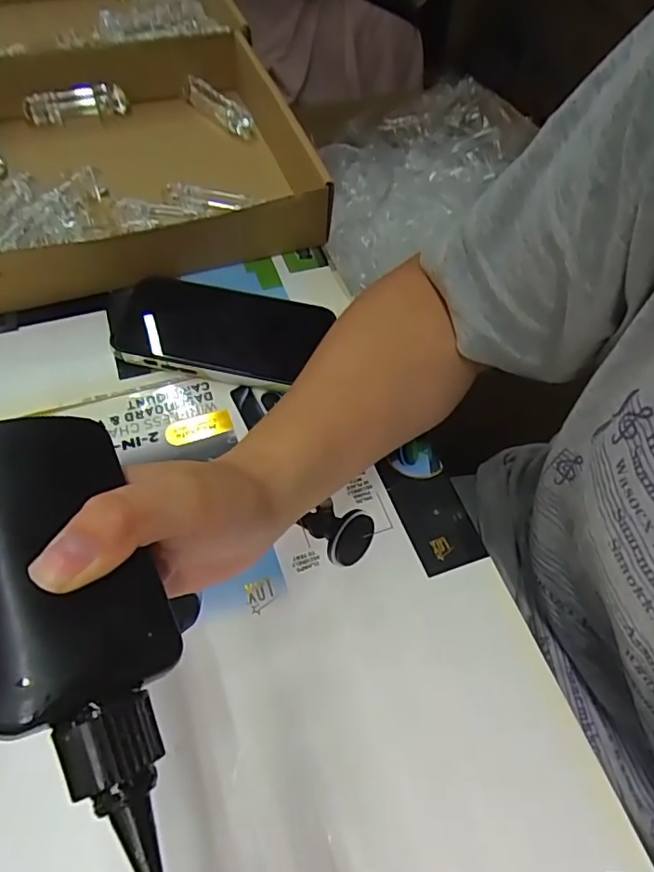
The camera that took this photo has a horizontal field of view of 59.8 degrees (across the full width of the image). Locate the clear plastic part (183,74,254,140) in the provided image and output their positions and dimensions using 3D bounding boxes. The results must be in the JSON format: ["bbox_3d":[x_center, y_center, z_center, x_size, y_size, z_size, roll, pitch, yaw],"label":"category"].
[{"bbox_3d":[-0.114,-0.334,0.574,0.106,0.025,0.021,41,64,21],"label":"clear plastic part"}]

